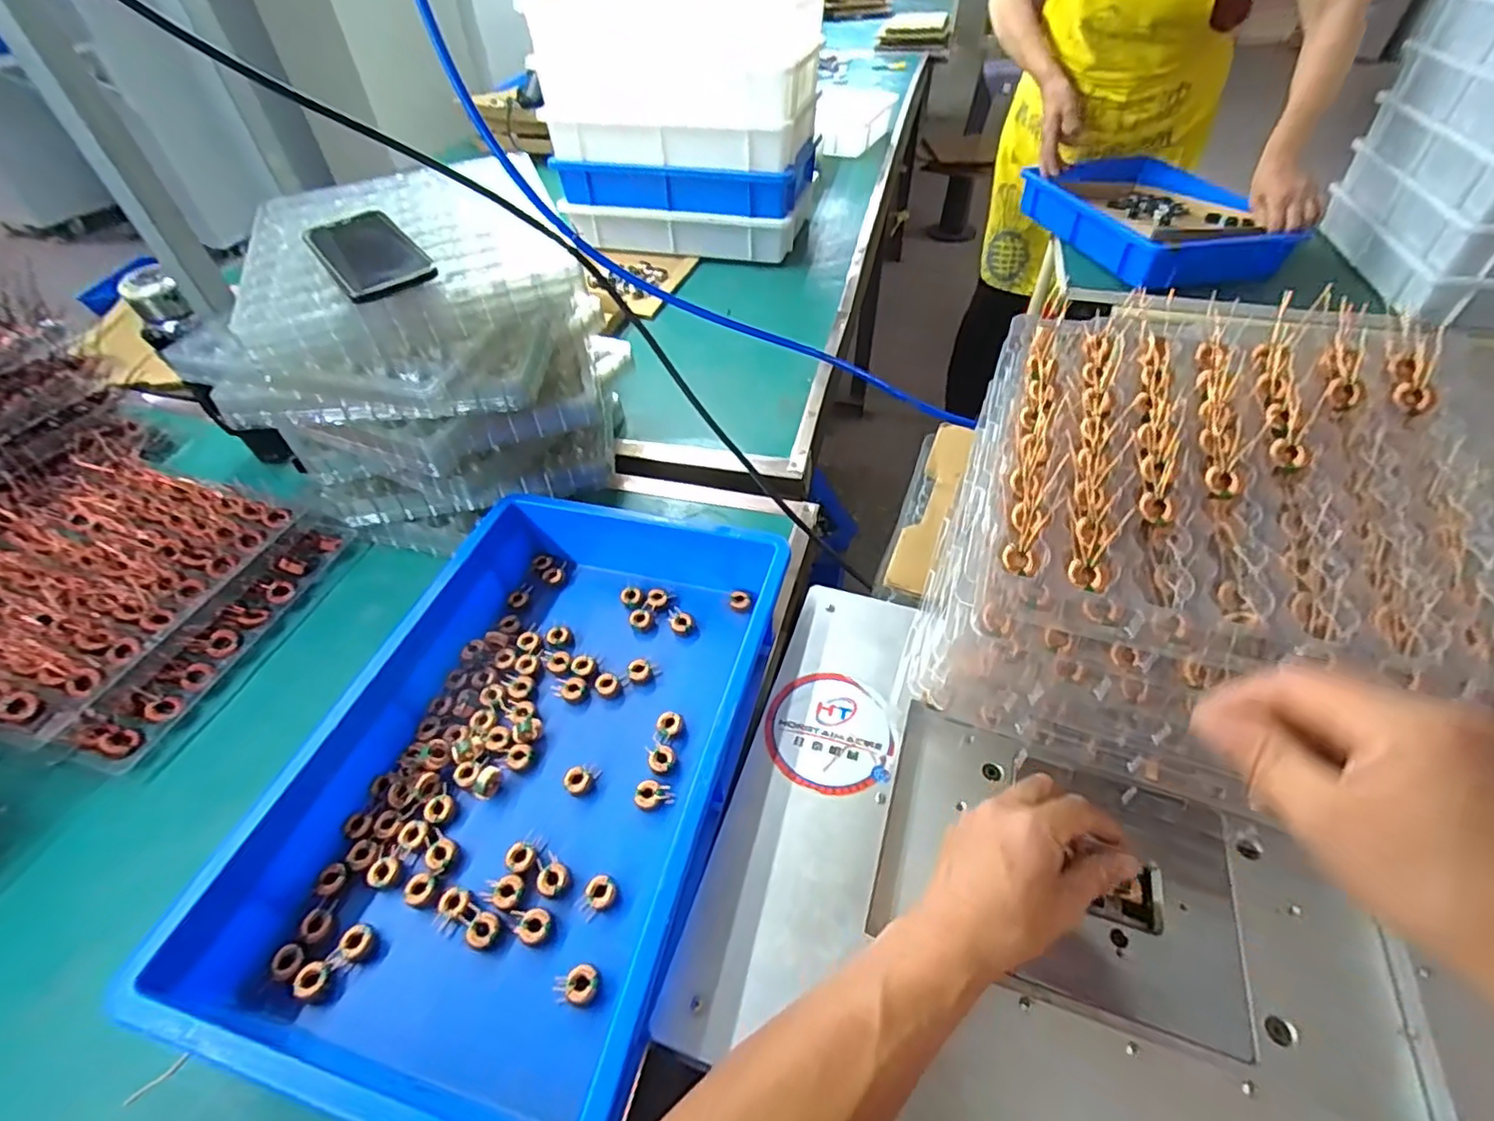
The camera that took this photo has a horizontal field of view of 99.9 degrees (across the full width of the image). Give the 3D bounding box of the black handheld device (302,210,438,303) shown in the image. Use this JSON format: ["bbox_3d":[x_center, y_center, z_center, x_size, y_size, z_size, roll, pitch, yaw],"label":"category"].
[{"bbox_3d":[-0.345,-0.279,0.569,0.074,0.022,0.159,-31,53,-24],"label":"black handheld device"}]

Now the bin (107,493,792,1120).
[{"bbox_3d":[-0.153,0.136,0.482,0.287,0.081,0.439,10,48,12],"label":"bin"}]

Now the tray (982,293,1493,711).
[{"bbox_3d":[0.306,-0.060,0.408,0.282,0.047,0.296,10,62,14],"label":"tray"}]

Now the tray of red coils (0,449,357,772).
[{"bbox_3d":[-0.636,0.022,0.621,0.337,0.067,0.287,12,49,14],"label":"tray of red coils"}]

